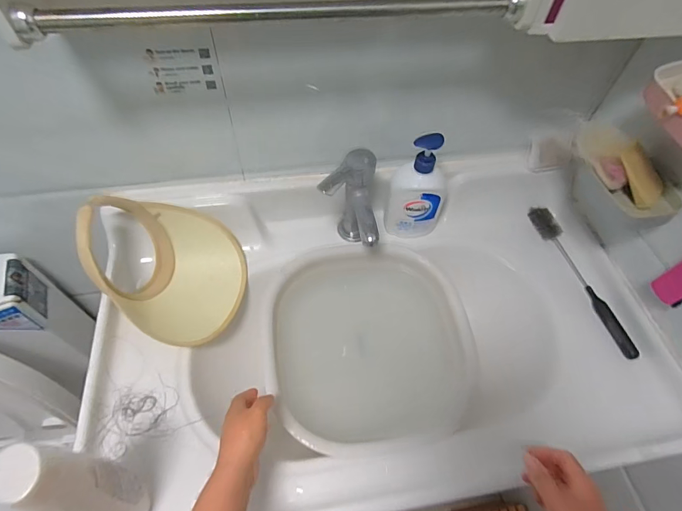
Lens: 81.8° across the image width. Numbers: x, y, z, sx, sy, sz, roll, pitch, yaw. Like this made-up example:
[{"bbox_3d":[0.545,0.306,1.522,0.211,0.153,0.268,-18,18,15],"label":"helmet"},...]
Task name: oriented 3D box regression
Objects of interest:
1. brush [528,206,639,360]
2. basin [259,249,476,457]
[{"bbox_3d":[0.406,0.030,0.662,0.031,0.028,0.290,-12,57,-11],"label":"brush"},{"bbox_3d":[0.044,0.138,0.619,0.304,0.091,0.300,-8,56,-8],"label":"basin"}]

